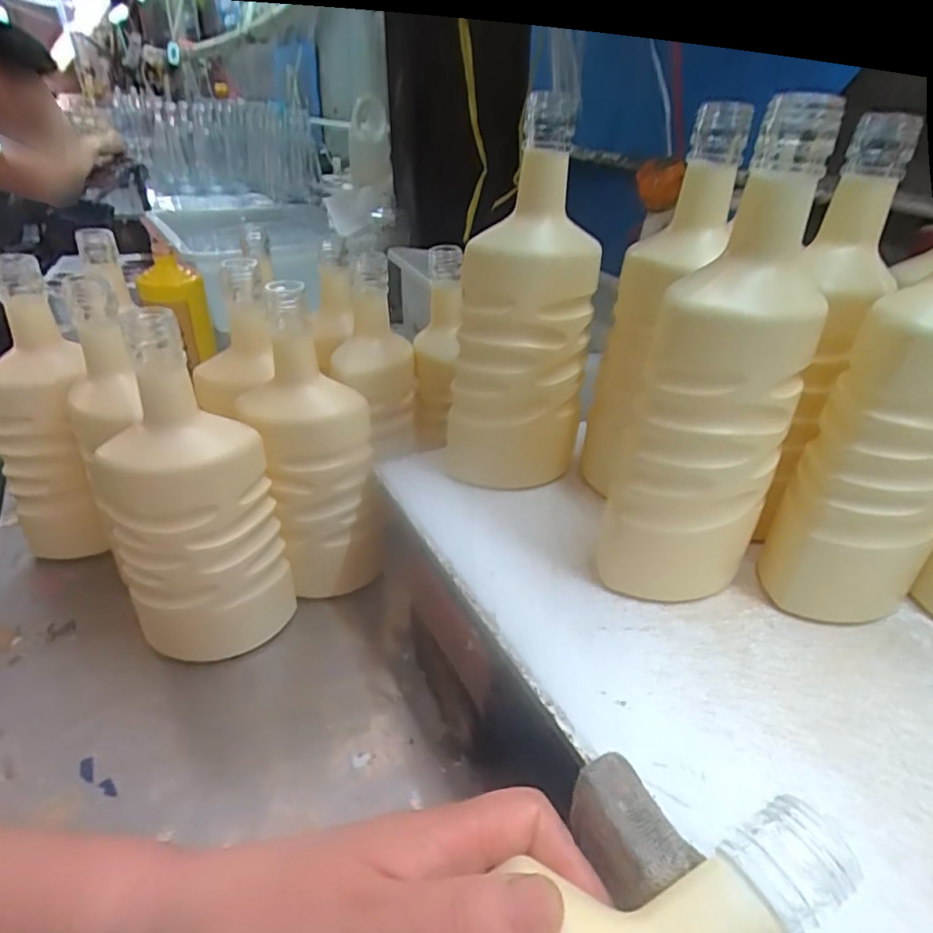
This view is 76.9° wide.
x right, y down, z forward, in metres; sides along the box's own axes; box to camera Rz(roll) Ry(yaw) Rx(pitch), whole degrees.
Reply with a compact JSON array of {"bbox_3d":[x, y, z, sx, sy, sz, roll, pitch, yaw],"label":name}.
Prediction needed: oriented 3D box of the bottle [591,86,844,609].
[{"bbox_3d":[0.128,-0.035,0.312,0.079,0.243,0.068,21,34,28],"label":"bottle"}]

